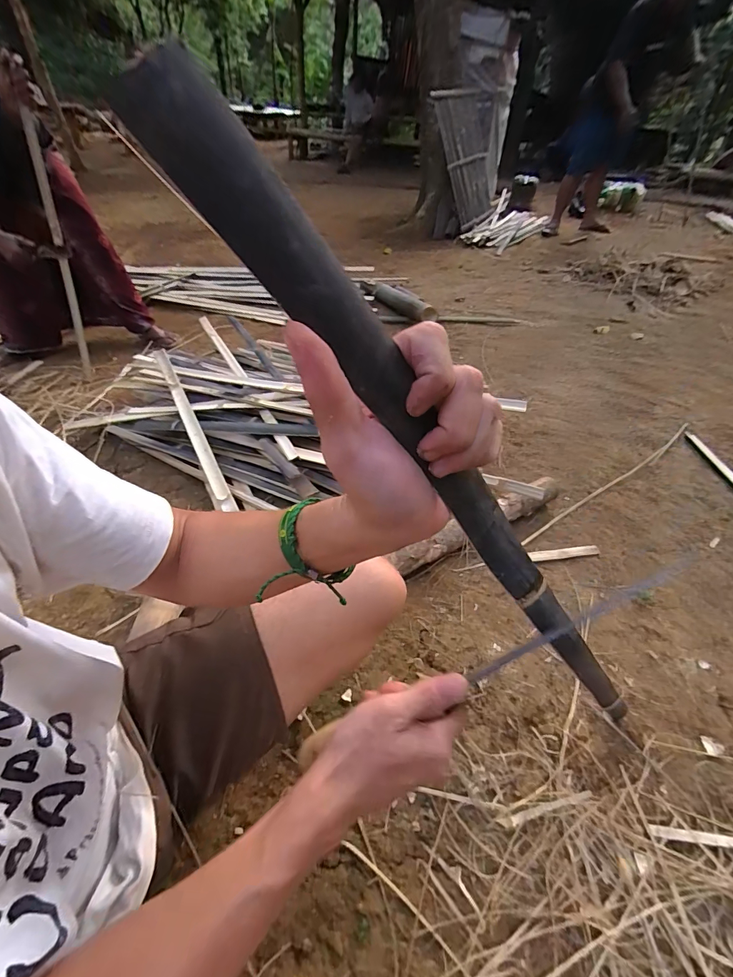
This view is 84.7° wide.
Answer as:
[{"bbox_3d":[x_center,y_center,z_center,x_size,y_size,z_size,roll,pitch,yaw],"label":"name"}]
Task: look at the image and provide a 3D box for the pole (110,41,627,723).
[{"bbox_3d":[0.097,0.046,0.285,0.026,0.578,0.028,-25,39,24],"label":"pole"}]

